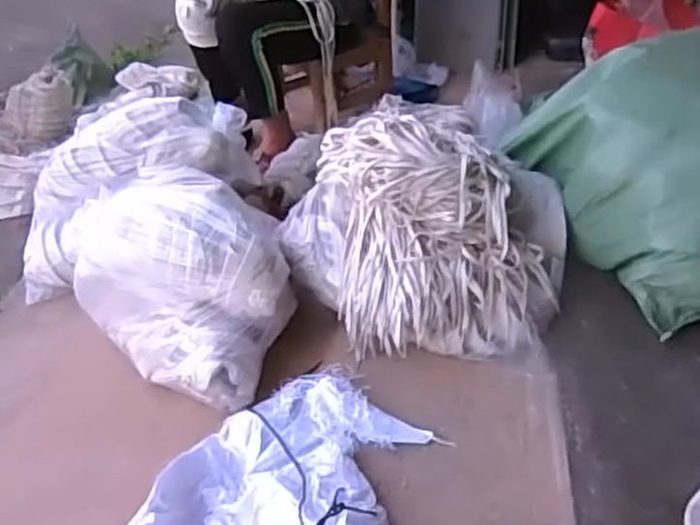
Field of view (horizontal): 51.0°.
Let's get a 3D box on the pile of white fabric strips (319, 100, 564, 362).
[{"bbox_3d":[0.142,-0.073,1.373,0.422,0.282,0.429,-7,35,-6],"label":"pile of white fabric strips"}]

